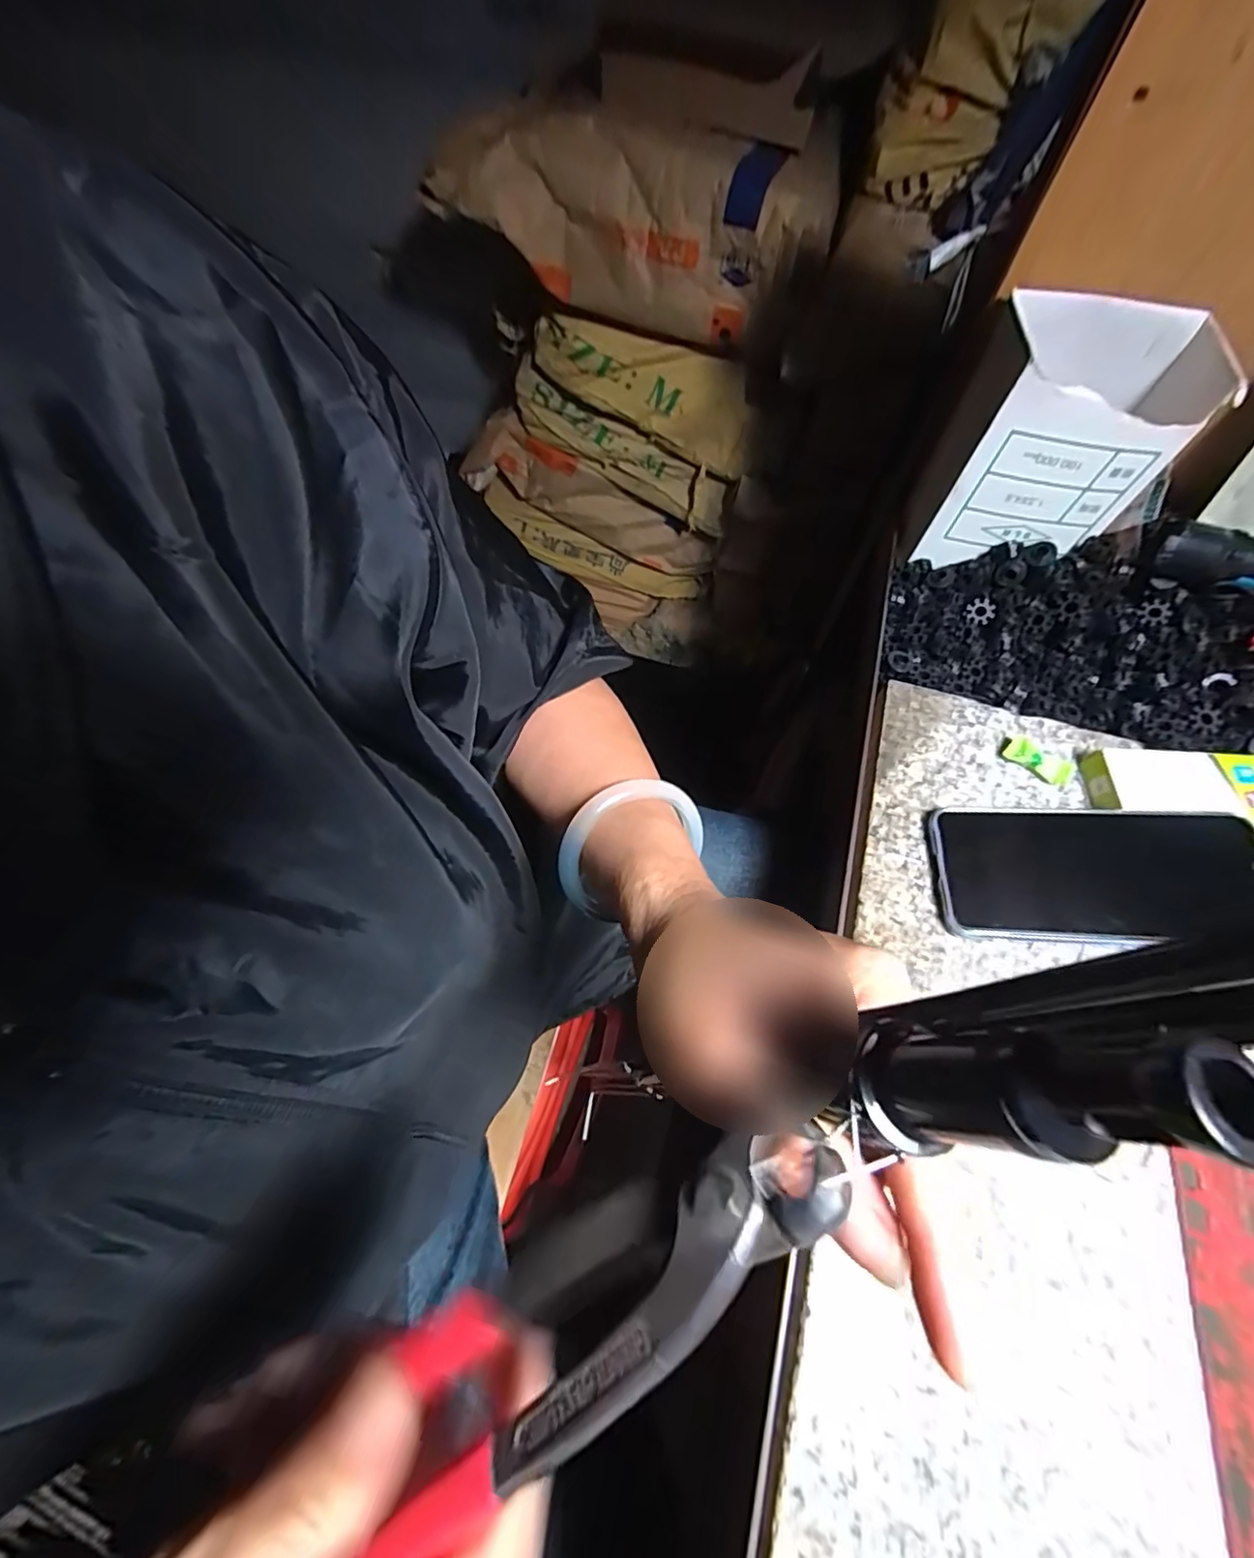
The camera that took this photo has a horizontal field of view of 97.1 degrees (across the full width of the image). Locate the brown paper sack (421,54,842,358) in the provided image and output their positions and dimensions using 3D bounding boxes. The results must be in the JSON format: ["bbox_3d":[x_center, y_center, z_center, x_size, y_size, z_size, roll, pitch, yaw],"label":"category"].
[{"bbox_3d":[0.005,-0.722,0.721,0.493,0.188,0.183,9,63,5],"label":"brown paper sack"}]

